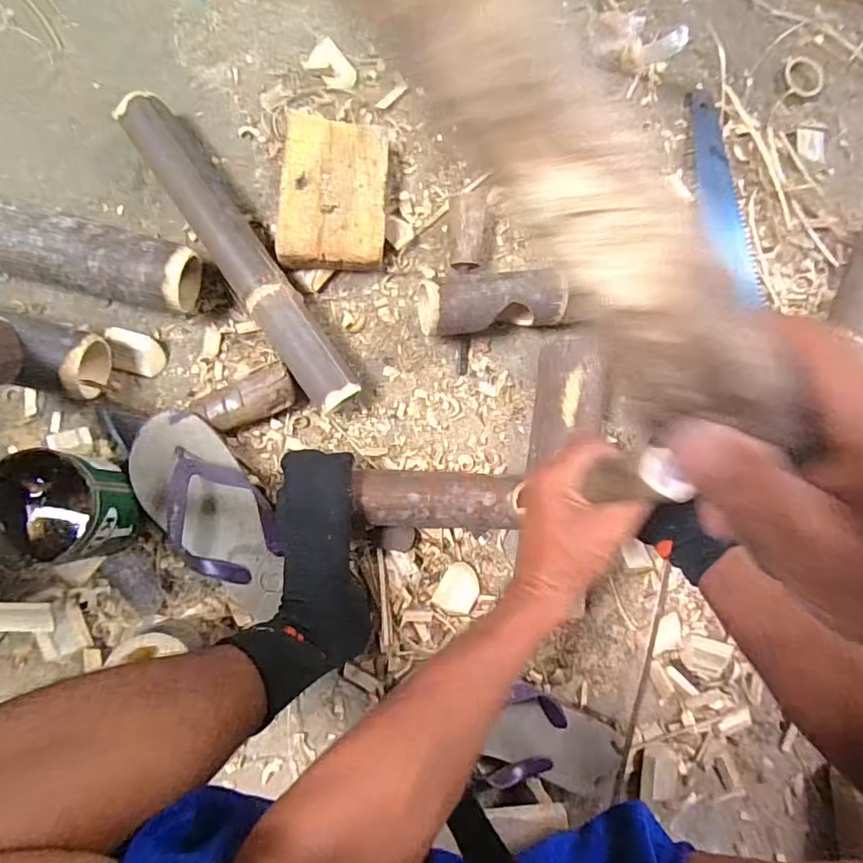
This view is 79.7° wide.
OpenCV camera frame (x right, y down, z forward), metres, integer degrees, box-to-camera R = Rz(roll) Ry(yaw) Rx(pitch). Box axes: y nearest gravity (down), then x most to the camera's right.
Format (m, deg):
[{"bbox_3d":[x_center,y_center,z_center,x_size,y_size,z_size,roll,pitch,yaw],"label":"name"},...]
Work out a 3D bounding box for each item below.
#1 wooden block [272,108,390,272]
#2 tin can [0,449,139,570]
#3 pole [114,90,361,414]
[{"bbox_3d":[-0.108,-0.264,0.574,0.113,0.023,0.162,3,86,-7],"label":"wooden block"},{"bbox_3d":[-0.345,0.069,0.491,0.097,0.120,0.094,0,87,-8],"label":"tin can"},{"bbox_3d":[-0.201,-0.187,0.559,0.058,0.050,0.375,-34,91,-8],"label":"pole"}]

